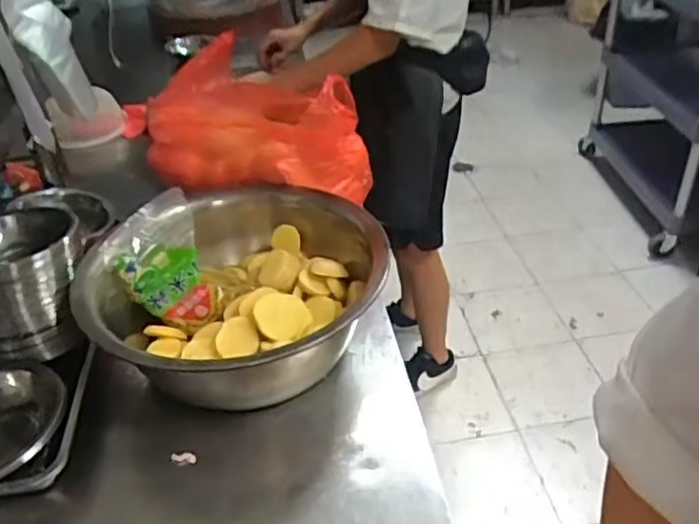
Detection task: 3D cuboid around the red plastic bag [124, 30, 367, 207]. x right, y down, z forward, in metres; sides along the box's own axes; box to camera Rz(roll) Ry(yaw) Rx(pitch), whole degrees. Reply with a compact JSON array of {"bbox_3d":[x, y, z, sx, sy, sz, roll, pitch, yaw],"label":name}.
[{"bbox_3d":[-0.167,-0.224,1.086,0.362,0.223,0.182,20,42,30],"label":"red plastic bag"}]

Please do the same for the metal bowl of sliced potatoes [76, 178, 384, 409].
[{"bbox_3d":[-0.158,0.042,0.895,0.366,0.144,0.395,-3,35,2],"label":"metal bowl of sliced potatoes"}]

